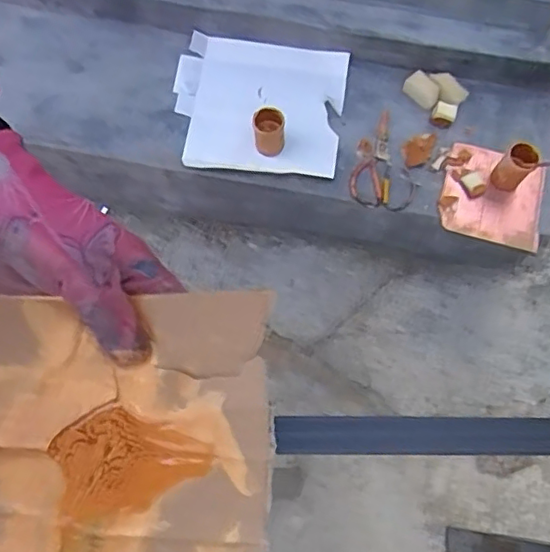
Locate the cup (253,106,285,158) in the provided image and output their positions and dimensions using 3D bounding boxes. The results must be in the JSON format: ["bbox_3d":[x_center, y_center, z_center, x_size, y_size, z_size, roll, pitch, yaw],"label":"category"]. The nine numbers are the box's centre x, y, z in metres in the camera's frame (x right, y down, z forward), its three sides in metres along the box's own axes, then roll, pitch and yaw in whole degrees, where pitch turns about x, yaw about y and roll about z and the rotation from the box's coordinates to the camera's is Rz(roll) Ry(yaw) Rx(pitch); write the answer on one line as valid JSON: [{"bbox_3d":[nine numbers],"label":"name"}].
[{"bbox_3d":[-0.011,-0.258,1.025,0.056,0.078,0.055,1,67,1],"label":"cup"}]

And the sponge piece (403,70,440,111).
[{"bbox_3d":[0.280,-0.356,1.095,0.040,0.026,0.075,-42,73,-16],"label":"sponge piece"}]

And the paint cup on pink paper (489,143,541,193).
[{"bbox_3d":[0.429,-0.195,1.023,0.058,0.083,0.060,-42,73,-16],"label":"paint cup on pink paper"}]

